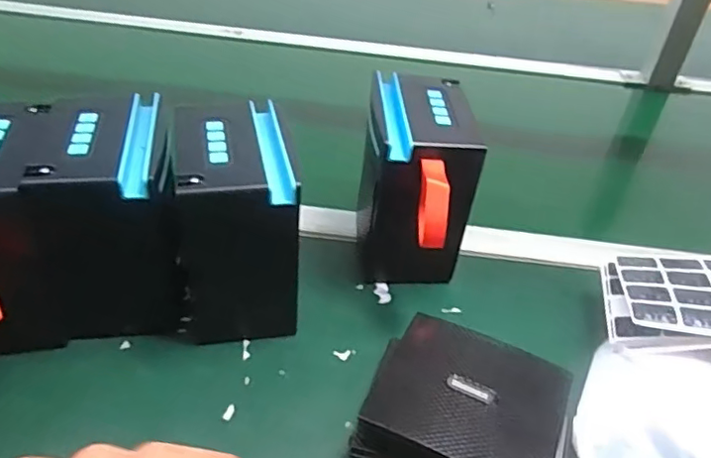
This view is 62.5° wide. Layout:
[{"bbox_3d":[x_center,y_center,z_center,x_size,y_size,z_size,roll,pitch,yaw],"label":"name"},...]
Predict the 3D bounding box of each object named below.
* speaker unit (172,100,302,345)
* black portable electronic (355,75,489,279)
[{"bbox_3d":[-0.089,-0.005,0.441,0.083,0.142,0.114,-3,40,-10],"label":"speaker unit"},{"bbox_3d":[0.049,-0.026,0.484,0.076,0.141,0.151,2,40,-5],"label":"black portable electronic"}]

